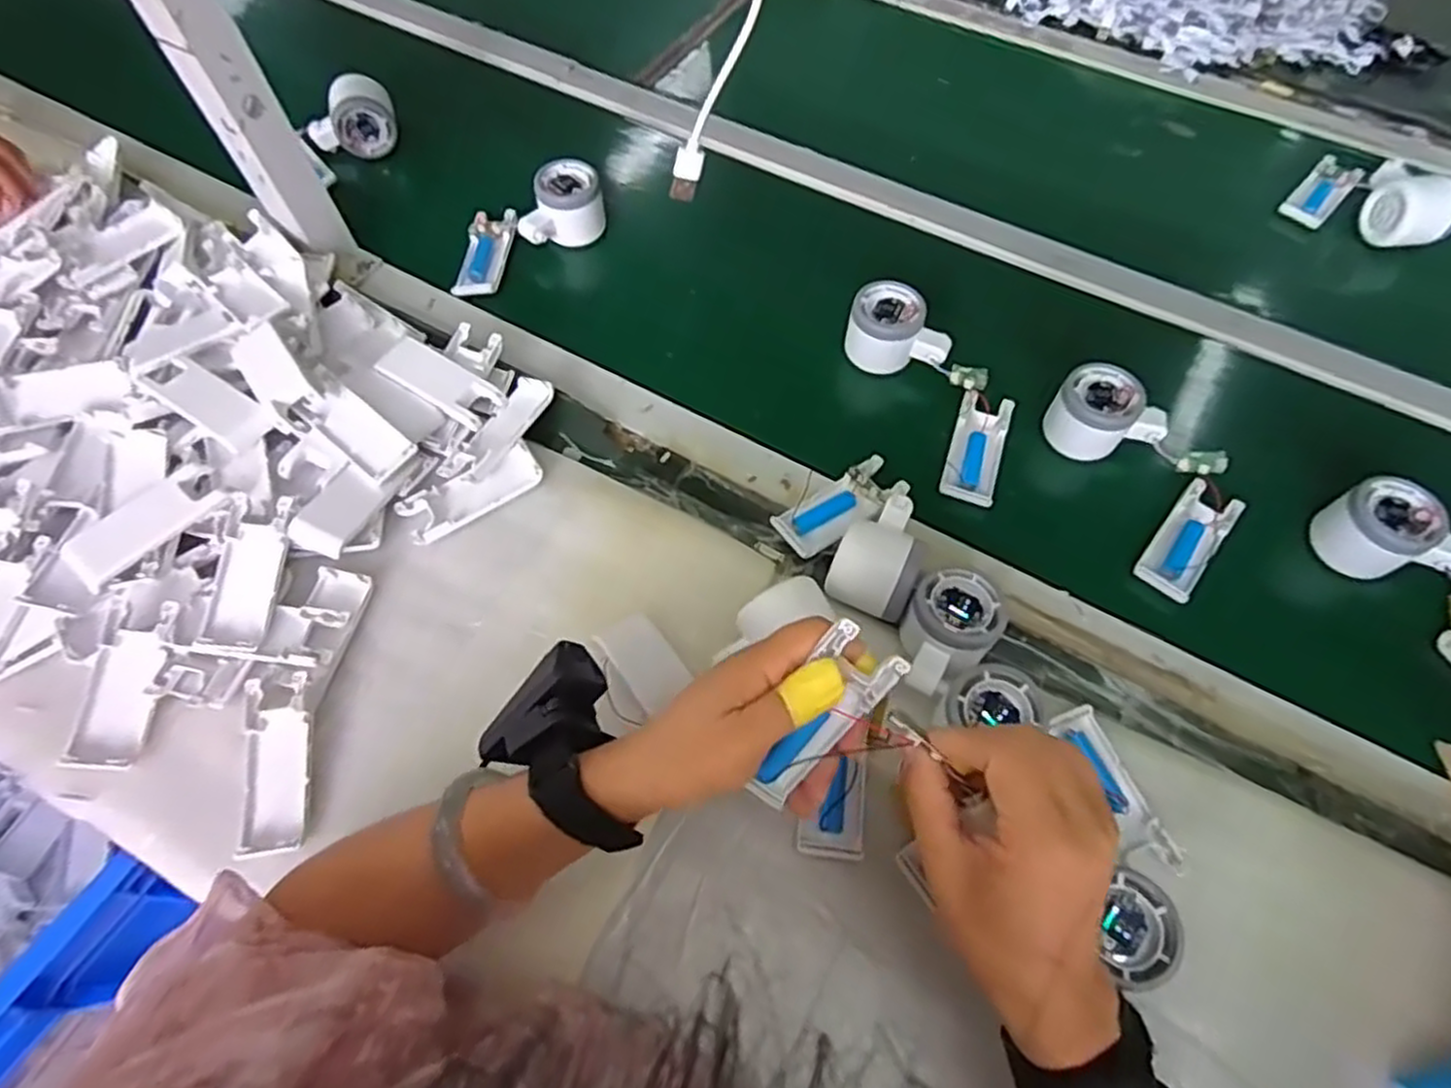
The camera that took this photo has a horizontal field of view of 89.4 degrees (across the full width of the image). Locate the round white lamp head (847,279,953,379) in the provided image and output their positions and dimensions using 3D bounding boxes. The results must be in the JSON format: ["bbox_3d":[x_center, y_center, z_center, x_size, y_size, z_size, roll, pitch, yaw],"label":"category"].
[{"bbox_3d":[0.145,-0.178,0.612,0.083,0.052,0.049,16,63,9],"label":"round white lamp head"}]

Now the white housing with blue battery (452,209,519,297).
[{"bbox_3d":[-0.218,-0.264,0.673,0.041,0.018,0.102,2,62,1],"label":"white housing with blue battery"}]

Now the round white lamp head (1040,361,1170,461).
[{"bbox_3d":[0.297,-0.095,0.573,0.084,0.060,0.058,34,67,17],"label":"round white lamp head"}]

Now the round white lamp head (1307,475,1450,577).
[{"bbox_3d":[0.472,-0.010,0.522,0.077,0.047,0.060,7,62,4],"label":"round white lamp head"}]

